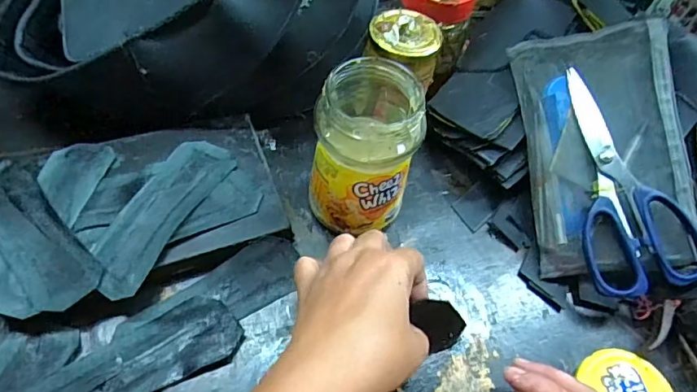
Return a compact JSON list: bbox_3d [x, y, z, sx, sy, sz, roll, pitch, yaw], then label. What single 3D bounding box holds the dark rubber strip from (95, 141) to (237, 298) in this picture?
[{"bbox_3d":[-0.143,0.010,0.381,0.048,0.005,0.144,24,55,9],"label":"dark rubber strip"}]

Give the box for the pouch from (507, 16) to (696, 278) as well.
[{"bbox_3d":[0.213,-0.043,0.413,0.124,0.021,0.205,-7,77,6],"label":"pouch"}]

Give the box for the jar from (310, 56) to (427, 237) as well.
[{"bbox_3d":[0.014,-0.027,0.377,0.069,0.132,0.074,4,54,-5],"label":"jar"}]

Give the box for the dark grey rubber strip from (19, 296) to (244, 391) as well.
[{"bbox_3d":[-0.150,0.118,0.332,0.151,0.007,0.055,-26,62,-24],"label":"dark grey rubber strip"}]

